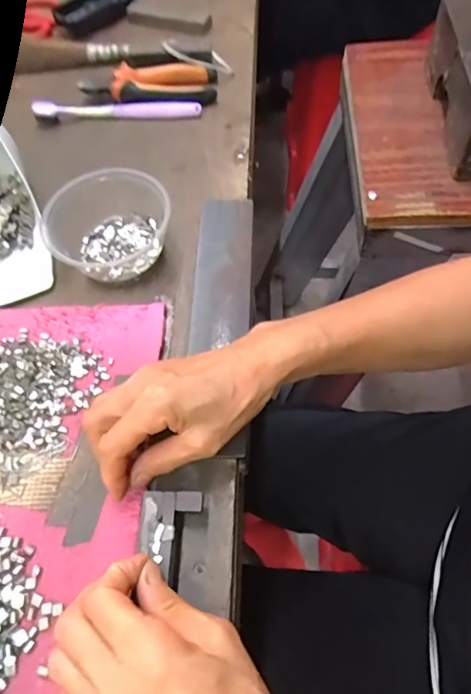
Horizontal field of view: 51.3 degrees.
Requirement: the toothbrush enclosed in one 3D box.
[{"bbox_3d":[-0.132,-0.261,0.544,0.187,0.018,0.010,1,61,6],"label":"toothbrush"}]

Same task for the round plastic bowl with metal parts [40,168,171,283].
[{"bbox_3d":[-0.111,-0.109,0.433,0.103,0.057,0.094,-2,61,4],"label":"round plastic bowl with metal parts"}]

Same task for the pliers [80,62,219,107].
[{"bbox_3d":[-0.098,-0.293,0.550,0.150,0.026,0.058,3,61,7],"label":"pliers"}]

